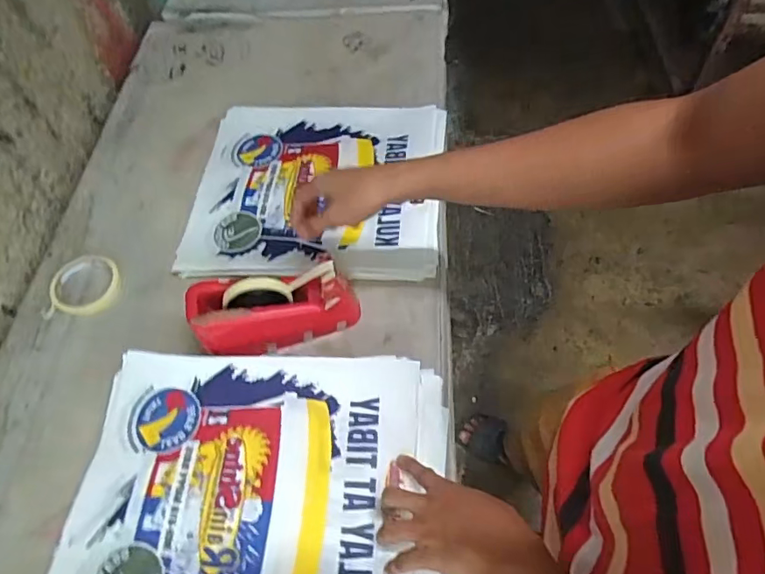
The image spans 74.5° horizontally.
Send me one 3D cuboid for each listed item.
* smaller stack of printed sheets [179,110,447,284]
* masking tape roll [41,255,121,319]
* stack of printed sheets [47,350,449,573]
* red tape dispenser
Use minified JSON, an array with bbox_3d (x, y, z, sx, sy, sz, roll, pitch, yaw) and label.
[{"bbox_3d":[-0.109,-0.164,0.806,0.396,0.042,0.351,3,59,7],"label":"smaller stack of printed sheets"},{"bbox_3d":[-0.431,-0.003,0.728,0.096,0.014,0.097,-8,58,0],"label":"masking tape roll"},{"bbox_3d":[-0.138,0.246,0.546,0.398,0.044,0.348,-1,58,4],"label":"stack of printed sheets"},{"bbox_3d":[-0.133,0.026,0.636,0.197,0.109,0.068,-13,58,-3],"label":"red tape dispenser"}]

